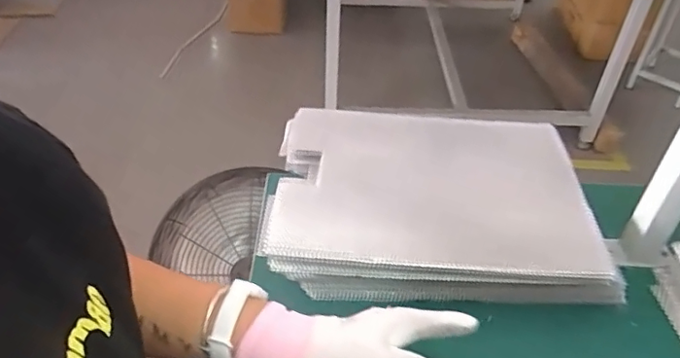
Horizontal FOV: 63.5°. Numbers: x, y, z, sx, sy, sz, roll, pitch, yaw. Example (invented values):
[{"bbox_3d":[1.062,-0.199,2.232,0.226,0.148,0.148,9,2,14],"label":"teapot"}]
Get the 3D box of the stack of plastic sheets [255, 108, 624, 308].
[{"bbox_3d":[0.112,0.011,0.638,0.381,0.090,0.270,6,42,3],"label":"stack of plastic sheets"}]

